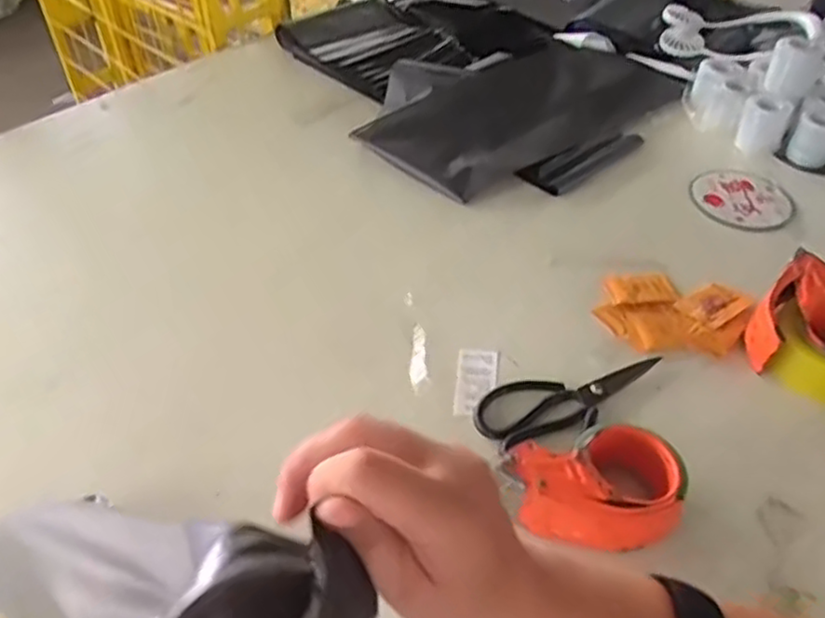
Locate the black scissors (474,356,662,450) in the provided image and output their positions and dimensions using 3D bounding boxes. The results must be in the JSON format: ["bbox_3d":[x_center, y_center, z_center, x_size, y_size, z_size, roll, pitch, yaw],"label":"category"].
[{"bbox_3d":[0.164,0.091,0.715,0.212,0.015,0.082,-12,45,-14],"label":"black scissors"}]

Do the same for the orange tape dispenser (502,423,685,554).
[{"bbox_3d":[0.155,0.154,0.615,0.154,0.061,0.101,2,44,0],"label":"orange tape dispenser"}]

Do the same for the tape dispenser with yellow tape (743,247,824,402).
[{"bbox_3d":[0.437,0.028,0.749,0.144,0.059,0.151,-33,53,-30],"label":"tape dispenser with yellow tape"}]

